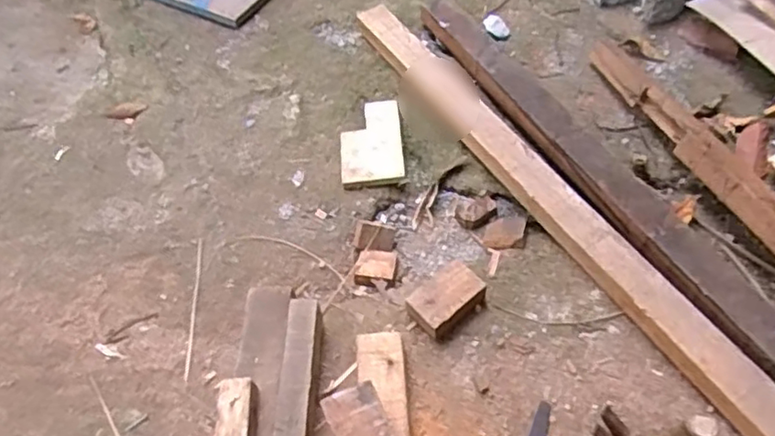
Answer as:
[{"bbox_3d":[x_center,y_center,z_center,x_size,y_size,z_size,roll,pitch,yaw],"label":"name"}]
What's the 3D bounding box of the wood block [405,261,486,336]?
[{"bbox_3d":[0.079,0.112,0.885,0.101,0.040,0.067,-35,59,-22],"label":"wood block"}]

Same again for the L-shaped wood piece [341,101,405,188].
[{"bbox_3d":[-0.027,-0.128,1.088,0.099,0.015,0.177,-4,52,-1],"label":"L-shaped wood piece"}]

